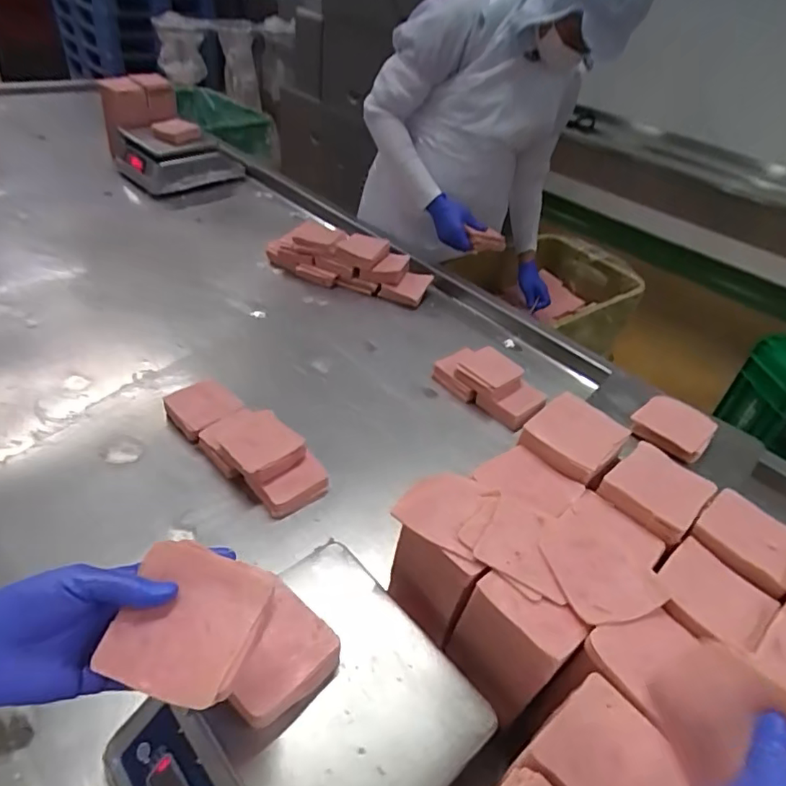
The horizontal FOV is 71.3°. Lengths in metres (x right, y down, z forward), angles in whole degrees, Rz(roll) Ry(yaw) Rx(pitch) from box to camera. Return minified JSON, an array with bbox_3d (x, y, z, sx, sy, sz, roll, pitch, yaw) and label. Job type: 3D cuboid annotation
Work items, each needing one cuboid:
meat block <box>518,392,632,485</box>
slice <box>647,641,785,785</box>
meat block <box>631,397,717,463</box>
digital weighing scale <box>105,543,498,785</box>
[{"bbox_3d":[0.203,0.047,0.614,0.088,0.024,0.099,36,47,29],"label":"meat block"},{"bbox_3d":[0.189,0.181,0.314,0.008,0.075,0.071,39,17,-20],"label":"slice"},{"bbox_3d":[0.381,0.043,0.742,0.092,0.024,0.090,33,46,27],"label":"meat block"},{"bbox_3d":[-0.083,0.299,0.470,0.259,0.121,0.226,-28,52,-35],"label":"digital weighing scale"}]

